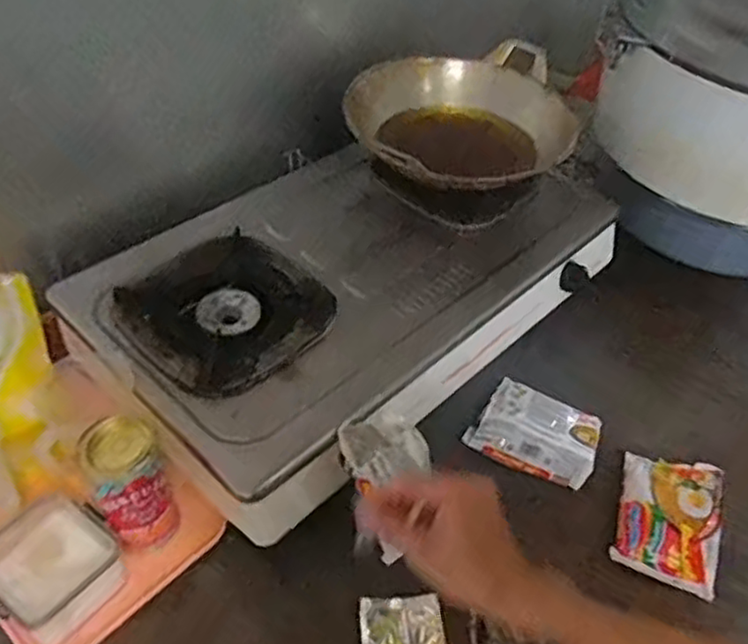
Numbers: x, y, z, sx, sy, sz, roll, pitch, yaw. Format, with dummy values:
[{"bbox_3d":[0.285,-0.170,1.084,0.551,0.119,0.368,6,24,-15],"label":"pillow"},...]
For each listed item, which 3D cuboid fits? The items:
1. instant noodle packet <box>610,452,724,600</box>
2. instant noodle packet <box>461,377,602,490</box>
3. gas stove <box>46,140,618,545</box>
[{"bbox_3d":[0.325,0.212,0.772,0.103,0.028,0.148,17,44,11],"label":"instant noodle packet"},{"bbox_3d":[0.194,0.134,0.836,0.138,0.016,0.104,27,64,17],"label":"instant noodle packet"},{"bbox_3d":[-0.013,-0.059,0.925,0.394,0.131,0.670,34,50,26],"label":"gas stove"}]

